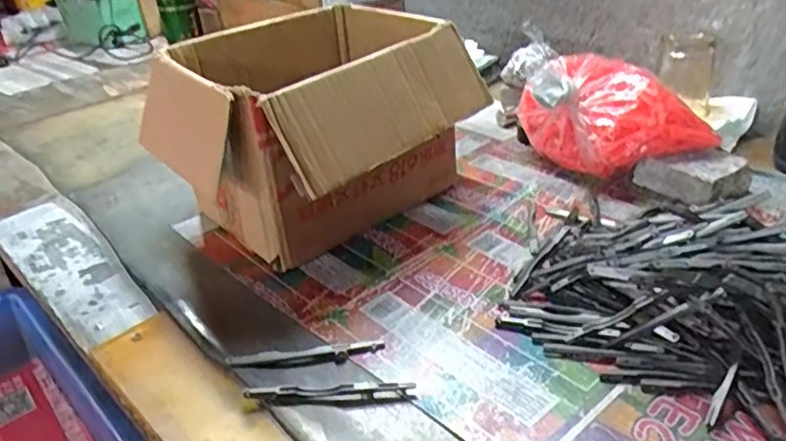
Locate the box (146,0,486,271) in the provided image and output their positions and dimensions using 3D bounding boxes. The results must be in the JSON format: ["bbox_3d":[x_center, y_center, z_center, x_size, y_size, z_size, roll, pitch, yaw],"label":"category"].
[{"bbox_3d":[-0.059,-0.082,0.550,0.218,0.156,0.209,-29,38,-34],"label":"box"}]

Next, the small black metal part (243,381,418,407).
[{"bbox_3d":[-0.038,0.104,0.373,0.100,0.010,0.012,-5,31,1],"label":"small black metal part"}]

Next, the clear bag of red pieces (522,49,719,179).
[{"bbox_3d":[0.206,-0.095,0.590,0.153,0.093,0.114,-5,31,2],"label":"clear bag of red pieces"}]

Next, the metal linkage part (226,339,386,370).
[{"bbox_3d":[-0.056,0.087,0.407,0.099,0.011,0.017,-7,31,-3],"label":"metal linkage part"}]

